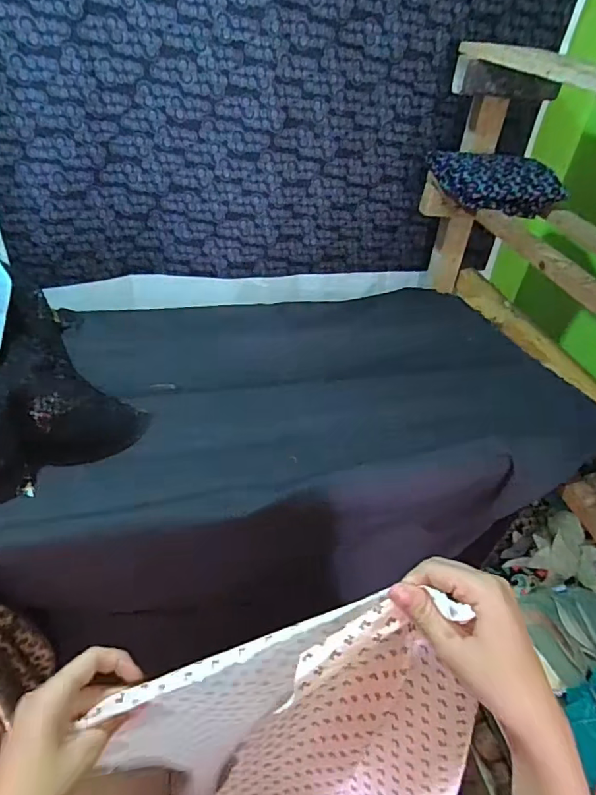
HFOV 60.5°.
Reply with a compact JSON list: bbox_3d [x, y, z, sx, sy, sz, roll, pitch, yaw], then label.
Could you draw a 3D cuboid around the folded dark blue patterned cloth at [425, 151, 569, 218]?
[{"bbox_3d":[0.357,-0.395,0.933,0.191,0.062,0.183,-5,41,-15],"label":"folded dark blue patterned cloth"}]

